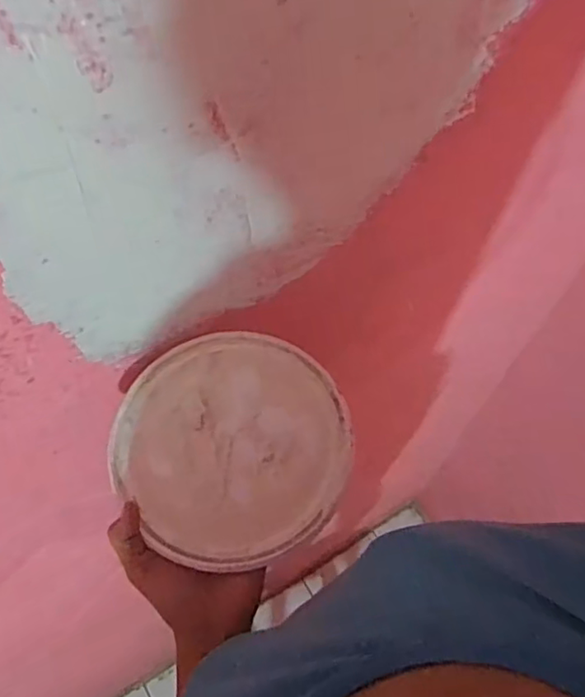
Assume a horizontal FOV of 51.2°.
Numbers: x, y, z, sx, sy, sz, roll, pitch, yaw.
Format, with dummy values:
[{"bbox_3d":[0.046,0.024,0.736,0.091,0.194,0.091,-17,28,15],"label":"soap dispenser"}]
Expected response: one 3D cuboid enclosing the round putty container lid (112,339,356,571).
[{"bbox_3d":[-0.044,0.070,0.461,0.168,0.009,0.176,0,62,-1],"label":"round putty container lid"}]

